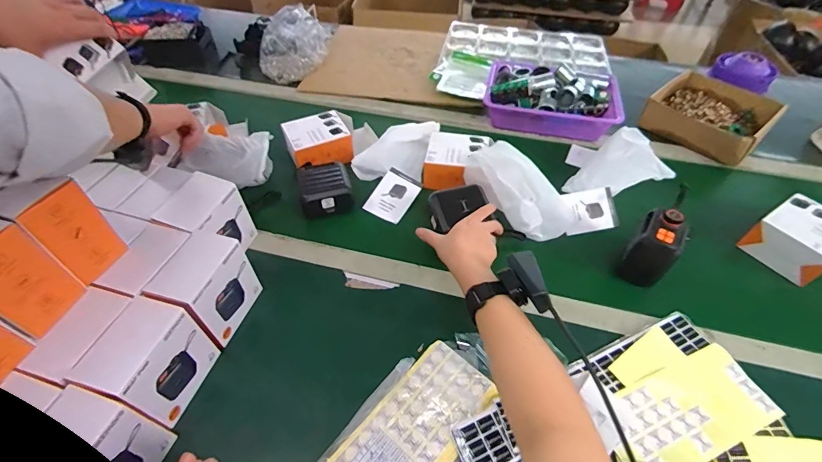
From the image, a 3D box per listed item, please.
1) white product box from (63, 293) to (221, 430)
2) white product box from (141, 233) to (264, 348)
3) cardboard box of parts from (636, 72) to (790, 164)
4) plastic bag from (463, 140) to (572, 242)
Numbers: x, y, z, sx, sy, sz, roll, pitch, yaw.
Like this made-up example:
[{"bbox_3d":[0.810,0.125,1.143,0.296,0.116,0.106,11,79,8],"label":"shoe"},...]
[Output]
[{"bbox_3d":[-0.290,0.153,0.435,0.063,0.117,0.096,12,50,8],"label":"white product box"},{"bbox_3d":[-0.259,0.079,0.497,0.074,0.115,0.105,12,50,9],"label":"white product box"},{"bbox_3d":[0.631,-0.245,0.810,0.214,0.065,0.217,35,57,25],"label":"cardboard box of parts"},{"bbox_3d":[0.181,-0.074,0.649,0.110,0.079,0.179,-25,52,-21],"label":"plastic bag"}]

